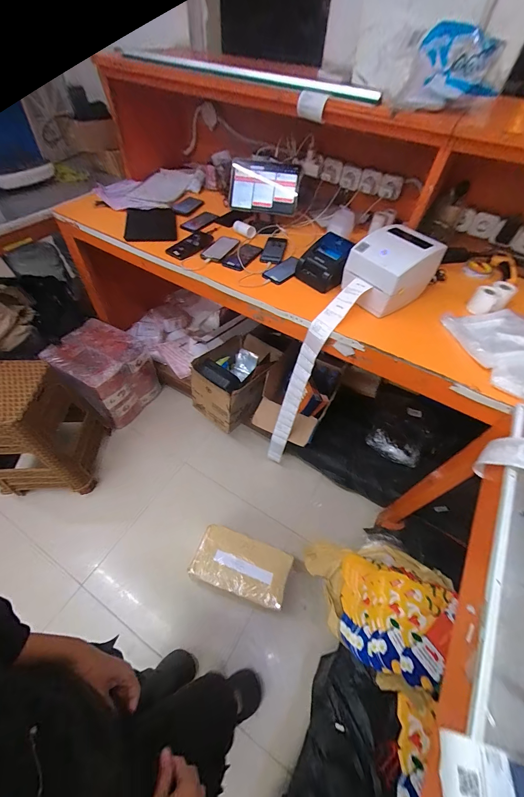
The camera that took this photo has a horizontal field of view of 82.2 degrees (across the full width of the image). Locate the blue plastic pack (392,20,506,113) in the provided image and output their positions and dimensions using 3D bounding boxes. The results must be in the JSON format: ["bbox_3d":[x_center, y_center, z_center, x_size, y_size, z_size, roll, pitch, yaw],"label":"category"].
[{"bbox_3d":[0.433,-0.732,0.674,0.226,0.131,0.052,-9,53,-10],"label":"blue plastic pack"}]

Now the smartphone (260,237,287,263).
[{"bbox_3d":[0.044,-0.536,1.090,0.077,0.016,0.168,11,53,5],"label":"smartphone"}]

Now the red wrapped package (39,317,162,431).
[{"bbox_3d":[-0.827,-0.127,1.576,0.386,0.336,0.397,29,56,18],"label":"red wrapped package"}]

